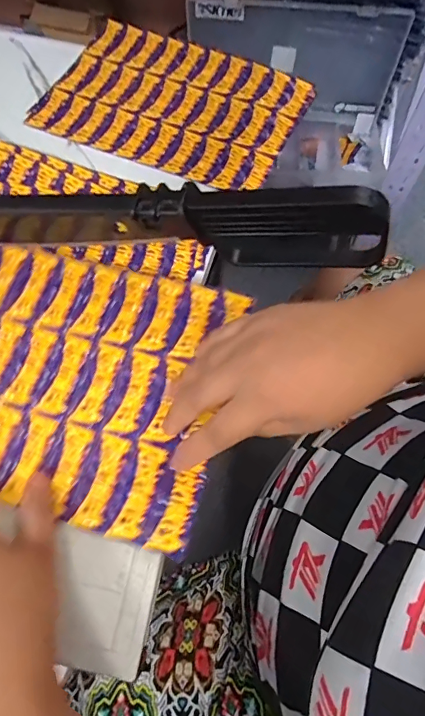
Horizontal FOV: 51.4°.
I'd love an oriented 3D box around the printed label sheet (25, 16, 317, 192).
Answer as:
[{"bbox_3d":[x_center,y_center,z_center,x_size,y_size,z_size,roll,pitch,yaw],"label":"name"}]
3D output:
[{"bbox_3d":[-0.043,-0.275,0.477,0.258,0.009,0.179,23,71,9],"label":"printed label sheet"}]

